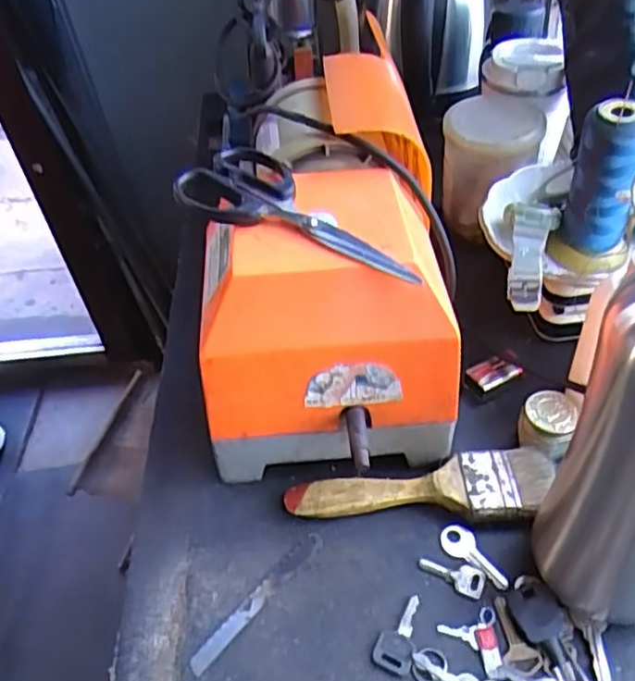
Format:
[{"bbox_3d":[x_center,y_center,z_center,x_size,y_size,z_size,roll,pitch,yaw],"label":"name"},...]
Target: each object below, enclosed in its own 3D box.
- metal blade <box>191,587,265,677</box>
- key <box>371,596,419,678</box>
[{"bbox_3d":[-0.051,0.168,0.387,0.010,0.004,0.057,38,57,18],"label":"metal blade"},{"bbox_3d":[0.046,0.167,0.380,0.022,0.004,0.044,7,47,16],"label":"key"}]

